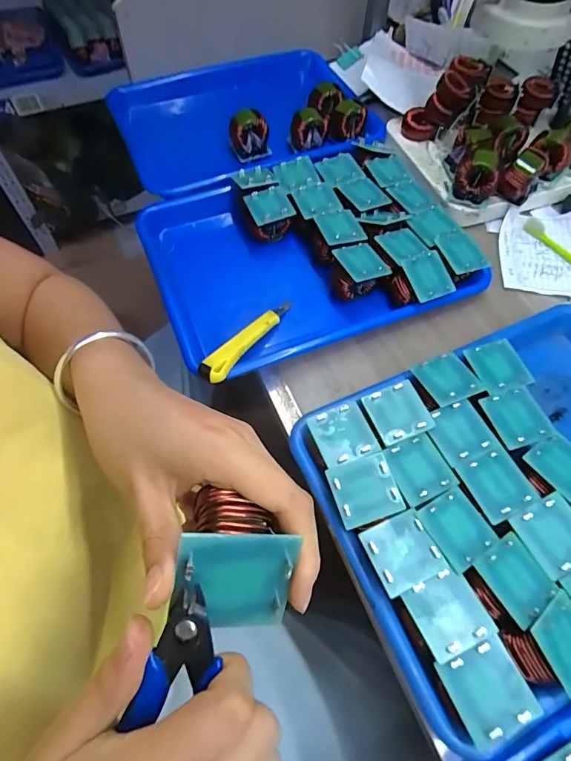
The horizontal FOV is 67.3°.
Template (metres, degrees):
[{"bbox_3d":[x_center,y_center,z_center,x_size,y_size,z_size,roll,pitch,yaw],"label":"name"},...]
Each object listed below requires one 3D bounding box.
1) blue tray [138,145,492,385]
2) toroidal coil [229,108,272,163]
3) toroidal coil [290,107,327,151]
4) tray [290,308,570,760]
[{"bbox_3d":[0.020,-0.141,0.464,0.314,0.053,0.235,-17,62,-9],"label":"blue tray"},{"bbox_3d":[-0.047,-0.316,0.561,0.050,0.056,0.030,0,61,0],"label":"toroidal coil"},{"bbox_3d":[0.029,-0.326,0.557,0.045,0.038,0.030,0,61,0],"label":"toroidal coil"},{"bbox_3d":[0.202,0.077,0.345,0.340,0.056,0.239,-24,64,-12],"label":"tray"}]

